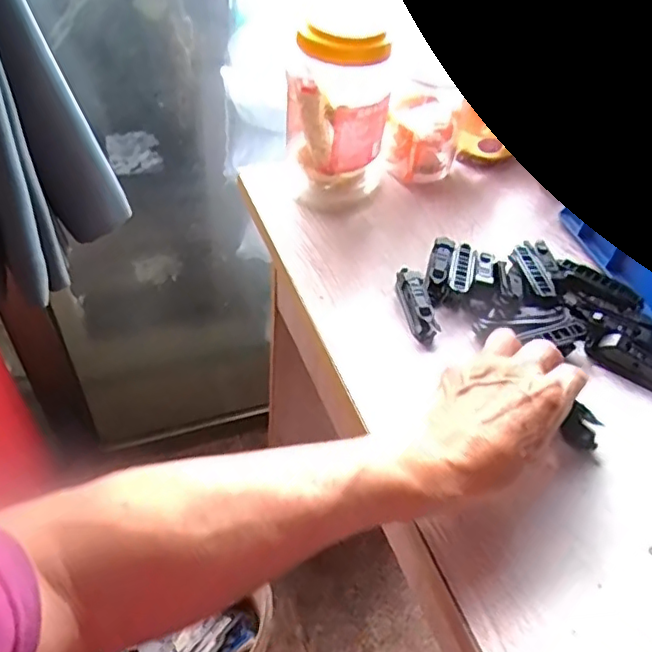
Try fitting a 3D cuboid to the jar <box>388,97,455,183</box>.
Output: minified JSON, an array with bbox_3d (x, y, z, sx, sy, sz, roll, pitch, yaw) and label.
[{"bbox_3d":[0.100,-0.199,0.635,0.059,0.078,0.062,3,47,-3],"label":"jar"}]

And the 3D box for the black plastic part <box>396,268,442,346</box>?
[{"bbox_3d":[0.077,-0.019,0.509,0.023,0.023,0.074,-5,48,-10],"label":"black plastic part"}]

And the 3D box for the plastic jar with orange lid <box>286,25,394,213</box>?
[{"bbox_3d":[0.010,-0.197,0.569,0.093,0.155,0.079,7,47,1],"label":"plastic jar with orange lid"}]

